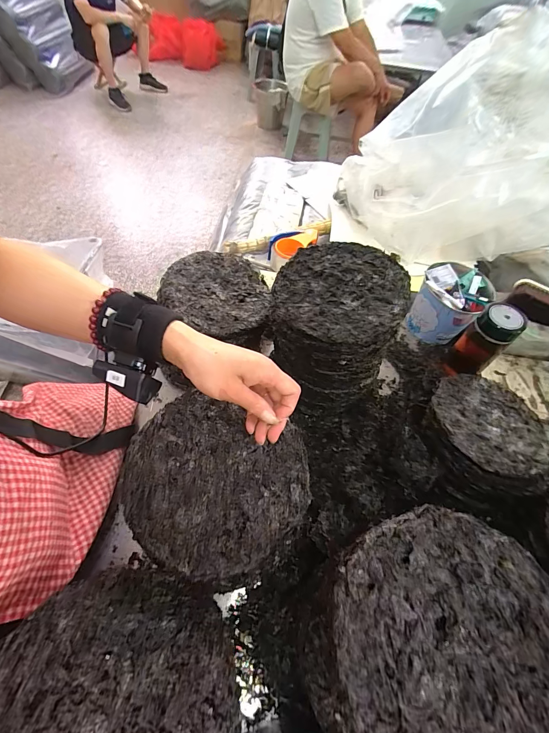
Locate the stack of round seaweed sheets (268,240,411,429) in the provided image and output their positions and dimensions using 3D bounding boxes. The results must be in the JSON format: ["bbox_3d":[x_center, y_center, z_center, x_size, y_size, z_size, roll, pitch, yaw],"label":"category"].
[{"bbox_3d":[0.092,-0.048,0.591,0.195,0.274,0.199,-31,64,-23],"label":"stack of round seaweed sheets"}]

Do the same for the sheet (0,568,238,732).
[{"bbox_3d":[-0.125,0.253,0.250,0.185,0.006,0.188,13,22,-5],"label":"sheet"}]

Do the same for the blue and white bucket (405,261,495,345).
[{"bbox_3d":[0.402,-0.146,0.770,0.140,0.128,0.147,40,62,20],"label":"blue and white bucket"}]

